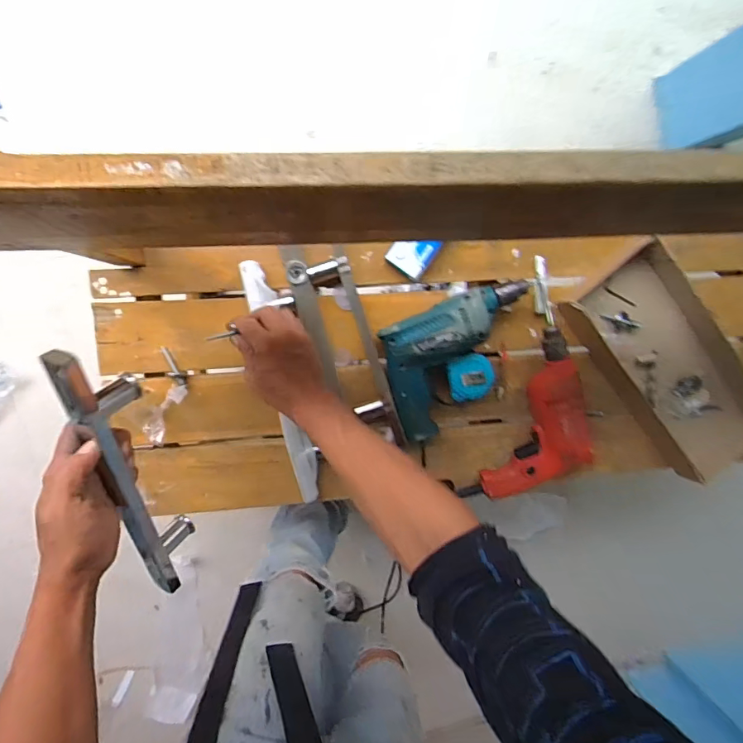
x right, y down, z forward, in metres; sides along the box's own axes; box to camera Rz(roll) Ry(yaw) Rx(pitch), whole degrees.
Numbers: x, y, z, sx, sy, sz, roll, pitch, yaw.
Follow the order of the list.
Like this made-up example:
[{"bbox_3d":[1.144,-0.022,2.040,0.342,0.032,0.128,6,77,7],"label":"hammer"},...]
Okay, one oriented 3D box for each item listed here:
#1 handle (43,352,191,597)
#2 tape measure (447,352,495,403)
[{"bbox_3d":[-0.239,0.112,0.472,0.054,0.054,0.308,-6,122,-7],"label":"handle"},{"bbox_3d":[0.144,0.009,0.675,0.062,0.034,0.062,-13,101,-5],"label":"tape measure"}]

